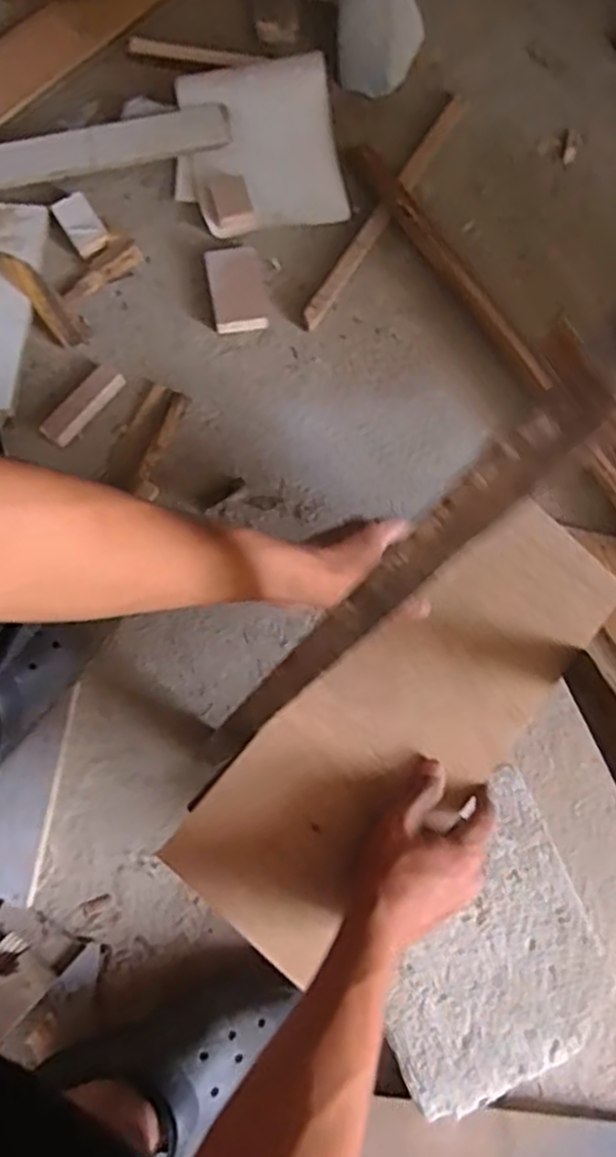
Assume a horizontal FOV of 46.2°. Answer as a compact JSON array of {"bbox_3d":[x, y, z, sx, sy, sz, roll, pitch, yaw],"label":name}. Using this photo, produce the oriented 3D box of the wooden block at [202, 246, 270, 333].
[{"bbox_3d":[-0.082,-0.330,0.825,0.062,0.016,0.102,-11,77,-3],"label":"wooden block"}]

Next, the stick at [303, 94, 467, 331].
[{"bbox_3d":[0.093,-0.437,0.843,0.026,0.020,0.360,32,79,7],"label":"stick"}]

